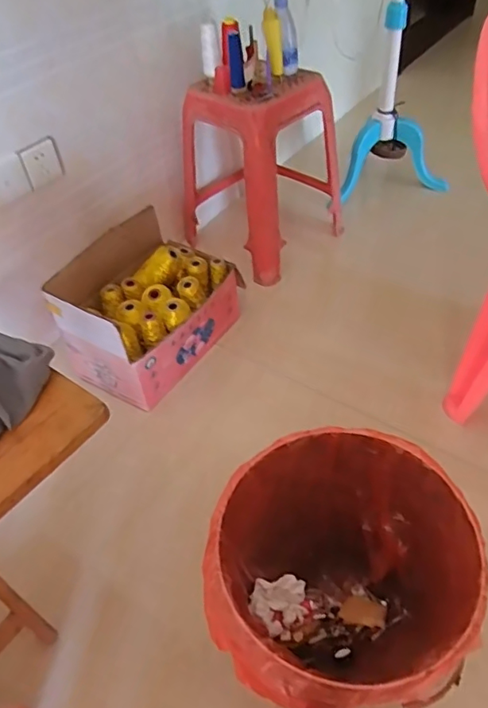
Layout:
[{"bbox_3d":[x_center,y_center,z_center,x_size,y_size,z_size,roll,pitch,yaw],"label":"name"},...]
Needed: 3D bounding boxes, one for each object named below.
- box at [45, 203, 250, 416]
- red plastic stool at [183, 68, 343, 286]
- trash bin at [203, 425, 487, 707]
[{"bbox_3d":[-0.226,-0.119,1.251,0.262,0.254,0.408,25,54,27],"label":"box"},{"bbox_3d":[0.022,-0.534,1.490,0.397,0.443,0.339,33,58,31],"label":"red plastic stool"},{"bbox_3d":[0.132,0.330,0.745,0.309,0.320,0.325,-3,46,3],"label":"trash bin"}]

